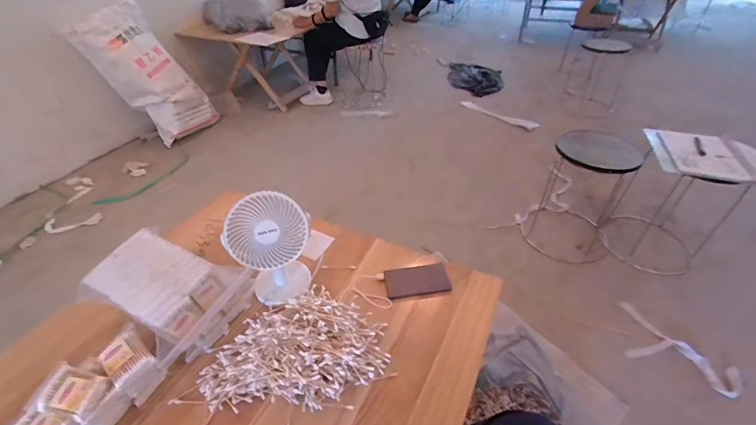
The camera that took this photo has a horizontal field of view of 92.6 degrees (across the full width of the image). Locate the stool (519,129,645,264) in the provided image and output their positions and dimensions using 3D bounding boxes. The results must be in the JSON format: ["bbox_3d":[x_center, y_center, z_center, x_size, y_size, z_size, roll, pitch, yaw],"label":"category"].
[{"bbox_3d":[0.811,-0.085,1.453,0.334,0.438,0.379,19,44,23],"label":"stool"}]

